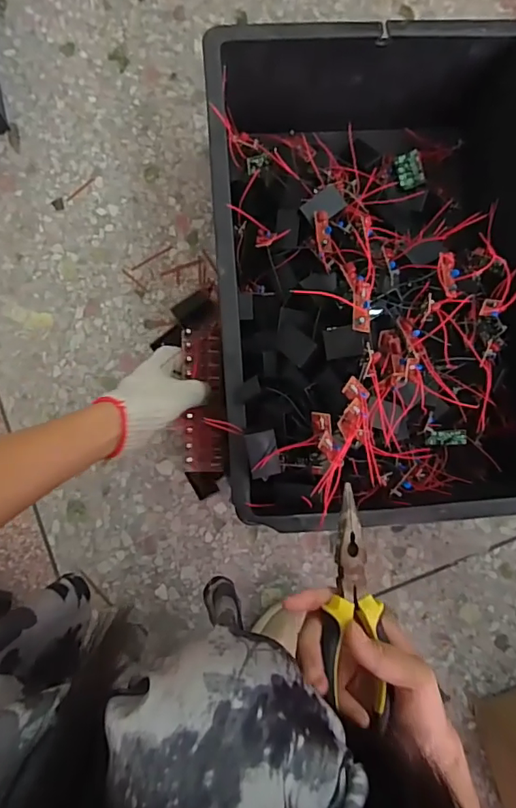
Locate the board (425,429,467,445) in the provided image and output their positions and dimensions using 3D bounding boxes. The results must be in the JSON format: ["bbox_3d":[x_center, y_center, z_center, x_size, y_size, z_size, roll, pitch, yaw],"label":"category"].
[{"bbox_3d":[0.216,0.039,0.573,0.045,0.011,0.017,-6,86,9],"label":"board"}]

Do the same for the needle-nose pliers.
[{"bbox_3d":[0.067,0.141,0.345,0.042,0.015,0.159,-1,81,-4],"label":"needle-nose pliers"}]

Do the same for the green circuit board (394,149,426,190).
[{"bbox_3d":[0.204,-0.314,0.670,0.035,0.007,0.049,-11,83,19],"label":"green circuit board"}]

